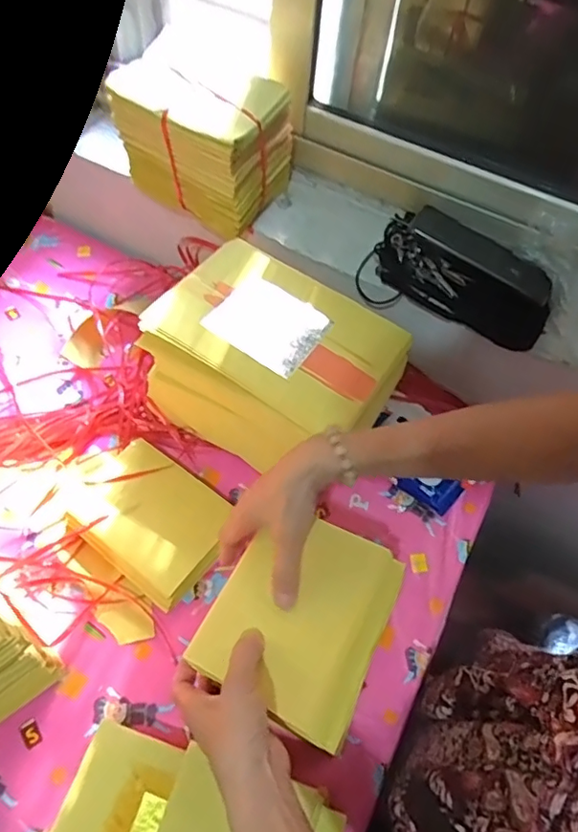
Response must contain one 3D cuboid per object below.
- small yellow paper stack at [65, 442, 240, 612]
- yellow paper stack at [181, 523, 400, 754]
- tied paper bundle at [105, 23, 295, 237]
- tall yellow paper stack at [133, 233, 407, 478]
[{"bbox_3d":[-0.151,0.111,0.609,0.165,0.035,0.126,34,68,17],"label":"small yellow paper stack"},{"bbox_3d":[0.011,0.163,0.459,0.134,0.027,0.156,24,65,13],"label":"yellow paper stack"},{"bbox_3d":[-0.098,-0.328,0.650,0.172,0.138,0.127,29,66,15],"label":"tied paper bundle"},{"bbox_3d":[-0.010,-0.058,0.614,0.244,0.136,0.183,26,66,14],"label":"tall yellow paper stack"}]

